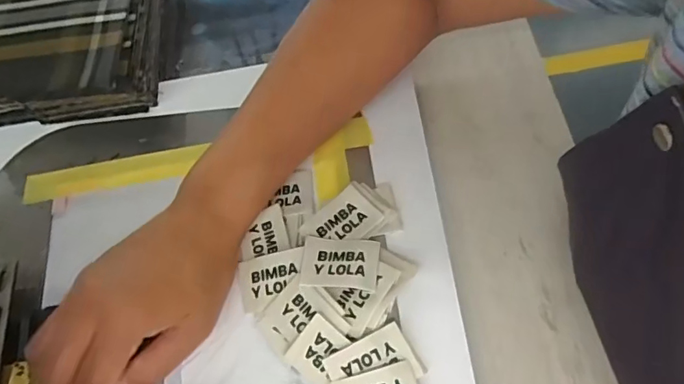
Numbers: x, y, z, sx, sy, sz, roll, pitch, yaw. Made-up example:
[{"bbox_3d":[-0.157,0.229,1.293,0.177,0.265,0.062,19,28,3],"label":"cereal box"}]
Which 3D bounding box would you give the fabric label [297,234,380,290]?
[{"bbox_3d":[-0.001,0.045,0.319,0.048,0.004,0.035,1,53,10],"label":"fabric label"}]

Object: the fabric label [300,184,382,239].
[{"bbox_3d":[0.001,0.020,0.335,0.046,0.004,0.038,-44,65,-9],"label":"fabric label"}]

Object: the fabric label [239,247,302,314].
[{"bbox_3d":[-0.046,0.056,0.325,0.043,0.009,0.033,-8,65,-1],"label":"fabric label"}]

